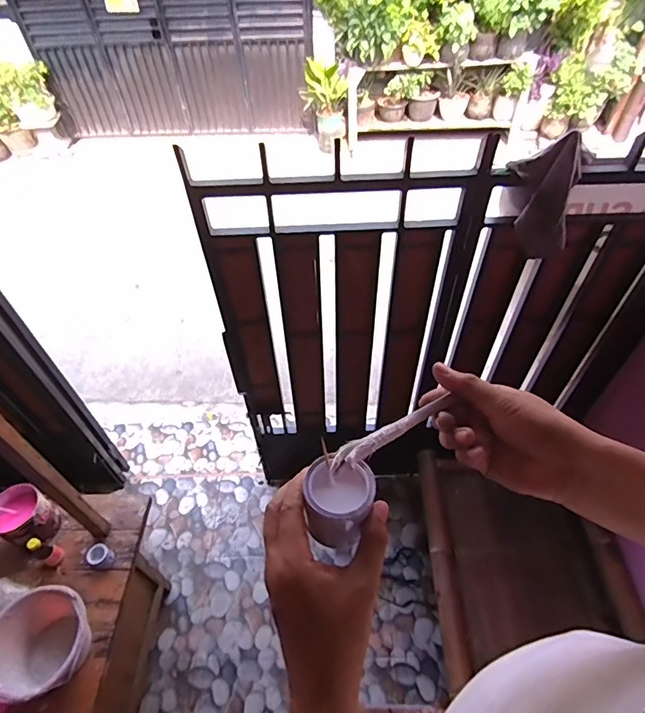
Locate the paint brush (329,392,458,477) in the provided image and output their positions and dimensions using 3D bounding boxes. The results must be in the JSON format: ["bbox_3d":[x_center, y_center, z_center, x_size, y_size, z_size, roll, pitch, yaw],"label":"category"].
[{"bbox_3d":[0.059,0.055,0.350,0.131,0.015,0.017,-21,51,-35],"label":"paint brush"}]

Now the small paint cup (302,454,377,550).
[{"bbox_3d":[0.014,0.120,0.368,0.051,0.052,0.053,9,51,10],"label":"small paint cup"}]

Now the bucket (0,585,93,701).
[{"bbox_3d":[-0.707,0.724,1.145,0.233,0.142,0.229,-1,50,1],"label":"bucket"}]

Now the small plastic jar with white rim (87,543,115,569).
[{"bbox_3d":[-0.662,0.599,1.344,0.066,0.048,0.064,-1,50,1],"label":"small plastic jar with white rim"}]

